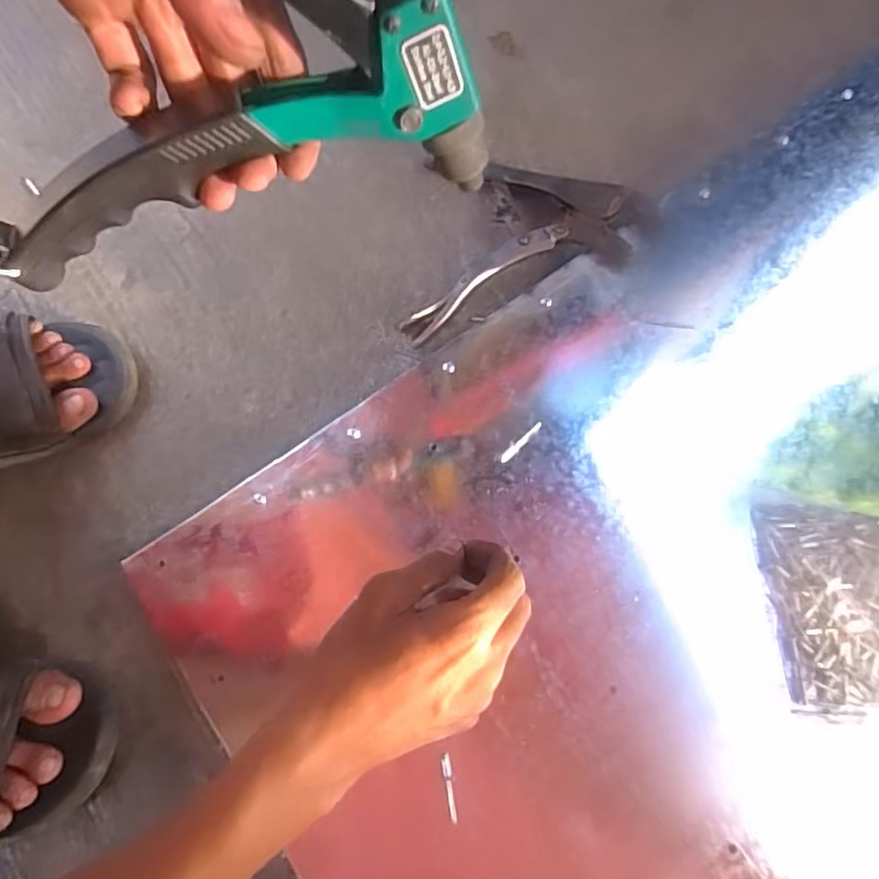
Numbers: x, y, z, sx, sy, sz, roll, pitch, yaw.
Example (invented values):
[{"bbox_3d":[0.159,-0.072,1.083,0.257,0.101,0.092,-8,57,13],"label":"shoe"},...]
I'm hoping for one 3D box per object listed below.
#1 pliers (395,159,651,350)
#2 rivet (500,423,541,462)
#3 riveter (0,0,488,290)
[{"bbox_3d":[0.073,-0.157,0.505,0.188,0.033,0.162,5,73,4],"label":"pliers"},{"bbox_3d":[0.058,0.001,0.446,0.007,0.004,0.040,43,79,14],"label":"rivet"},{"bbox_3d":[-0.087,-0.121,0.196,0.203,0.139,0.044,-11,72,-1],"label":"riveter"}]

